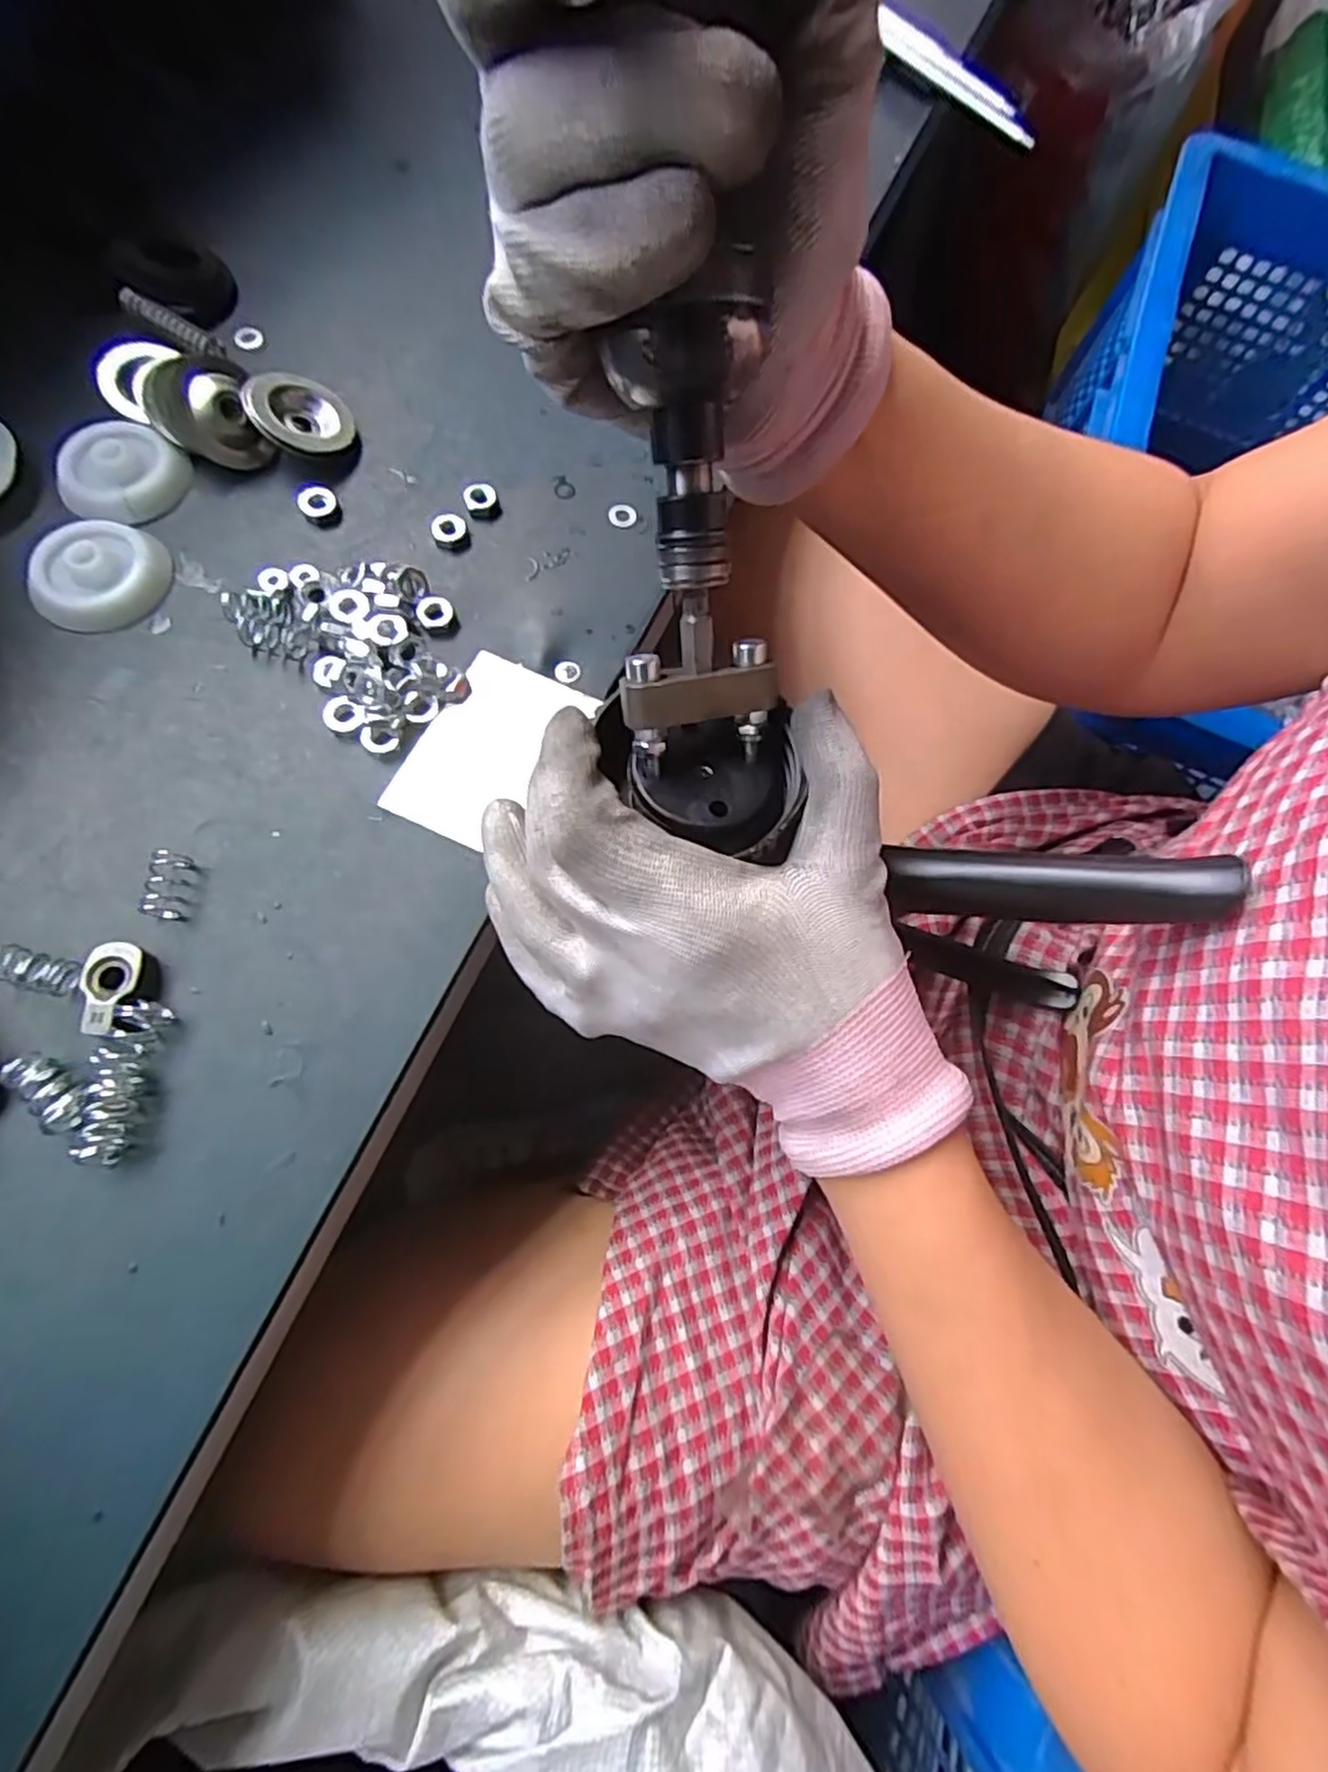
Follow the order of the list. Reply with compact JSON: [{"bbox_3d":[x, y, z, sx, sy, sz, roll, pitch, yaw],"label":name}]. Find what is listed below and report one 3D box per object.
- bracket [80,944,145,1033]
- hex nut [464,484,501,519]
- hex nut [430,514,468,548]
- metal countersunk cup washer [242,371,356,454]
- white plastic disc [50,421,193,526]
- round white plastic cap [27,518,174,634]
[{"bbox_3d":[-0.175,0.032,0.226,0.015,0.009,0.028,5,72,-4],"label":"bracket"},{"bbox_3d":[-0.077,-0.163,0.302,0.013,0.006,0.015,-14,75,-10],"label":"hex nut"},{"bbox_3d":[-0.089,-0.147,0.295,0.014,0.005,0.014,-14,75,-10],"label":"hex nut"},{"bbox_3d":[-0.152,-0.196,0.298,0.040,0.008,0.040,-16,78,-35],"label":"metal countersunk cup washer"},{"bbox_3d":[-0.220,-0.167,0.290,0.046,0.016,0.046,2,72,-5],"label":"white plastic disc"},{"bbox_3d":[-0.218,-0.121,0.274,0.048,0.014,0.048,2,72,-5],"label":"round white plastic cap"}]

